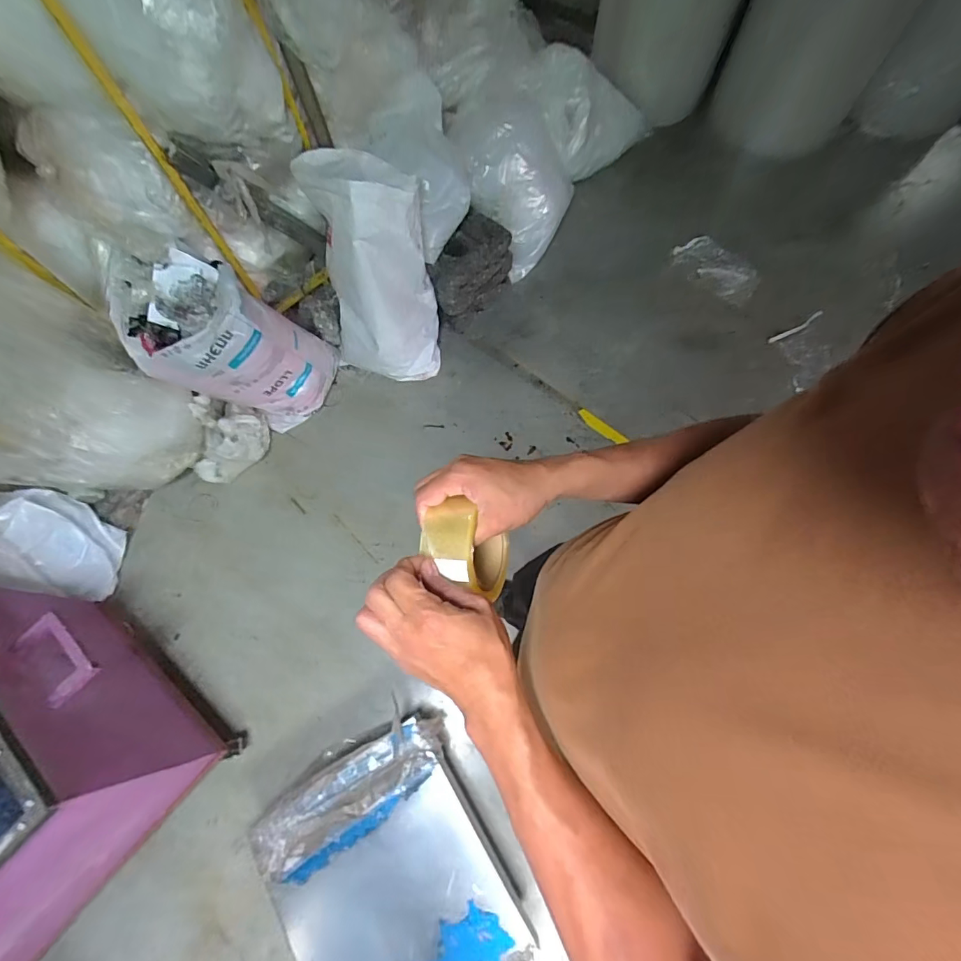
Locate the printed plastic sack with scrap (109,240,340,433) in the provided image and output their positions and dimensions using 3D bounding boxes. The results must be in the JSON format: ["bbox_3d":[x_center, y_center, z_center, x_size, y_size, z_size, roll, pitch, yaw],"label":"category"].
[{"bbox_3d":[-0.745,-0.416,1.423,0.310,0.679,0.288,-19,69,17],"label":"printed plastic sack with scrap"}]

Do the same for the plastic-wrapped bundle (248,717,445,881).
[{"bbox_3d":[-0.338,0.813,1.199,0.518,0.042,0.186,-29,72,-9],"label":"plastic-wrapped bundle"}]

